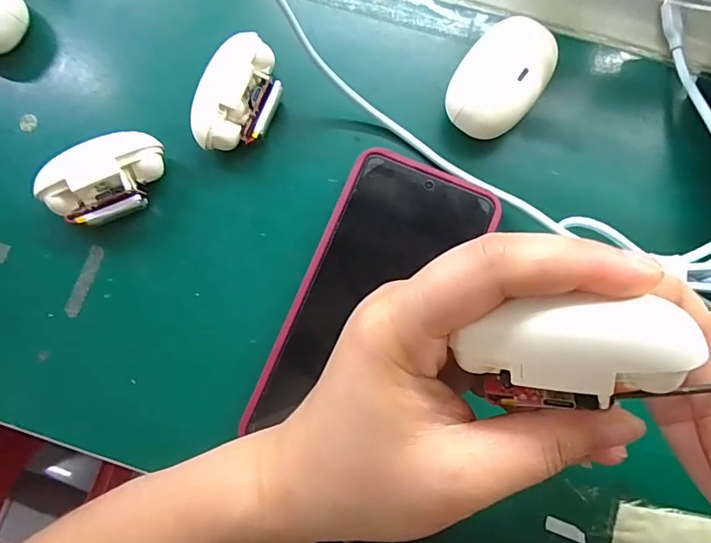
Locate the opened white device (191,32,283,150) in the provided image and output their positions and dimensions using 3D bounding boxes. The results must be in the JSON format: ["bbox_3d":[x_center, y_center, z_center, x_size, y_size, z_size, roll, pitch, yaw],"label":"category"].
[{"bbox_3d":[-0.061,-0.093,0.262,0.036,0.033,0.064,21,81,3],"label":"opened white device"}]

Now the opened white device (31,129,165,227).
[{"bbox_3d":[-0.129,-0.048,0.256,0.061,0.028,0.036,-33,83,-5],"label":"opened white device"}]

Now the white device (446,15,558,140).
[{"bbox_3d":[0.076,-0.101,0.262,0.042,0.032,0.064,37,82,5],"label":"white device"}]

